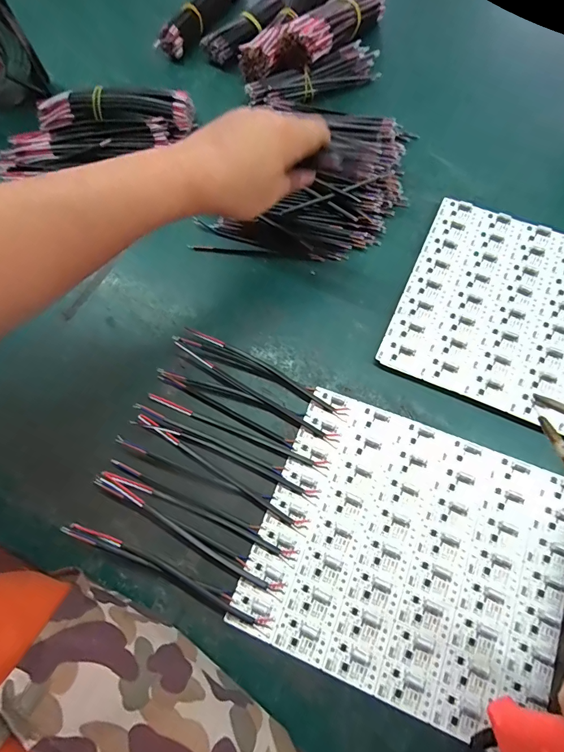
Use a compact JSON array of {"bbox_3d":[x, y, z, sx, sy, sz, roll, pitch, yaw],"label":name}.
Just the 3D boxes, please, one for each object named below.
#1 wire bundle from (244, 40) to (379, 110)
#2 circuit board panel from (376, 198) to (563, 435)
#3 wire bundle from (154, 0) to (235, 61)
[{"bbox_3d":[0.042,-0.360,0.476,0.168,0.033,0.031,-23,69,-6],"label":"wire bundle"},{"bbox_3d":[0.238,-0.056,0.367,0.237,0.004,0.202,23,72,11],"label":"circuit board panel"},{"bbox_3d":[-0.105,-0.499,0.542,0.027,0.040,0.187,25,72,12],"label":"wire bundle"}]

